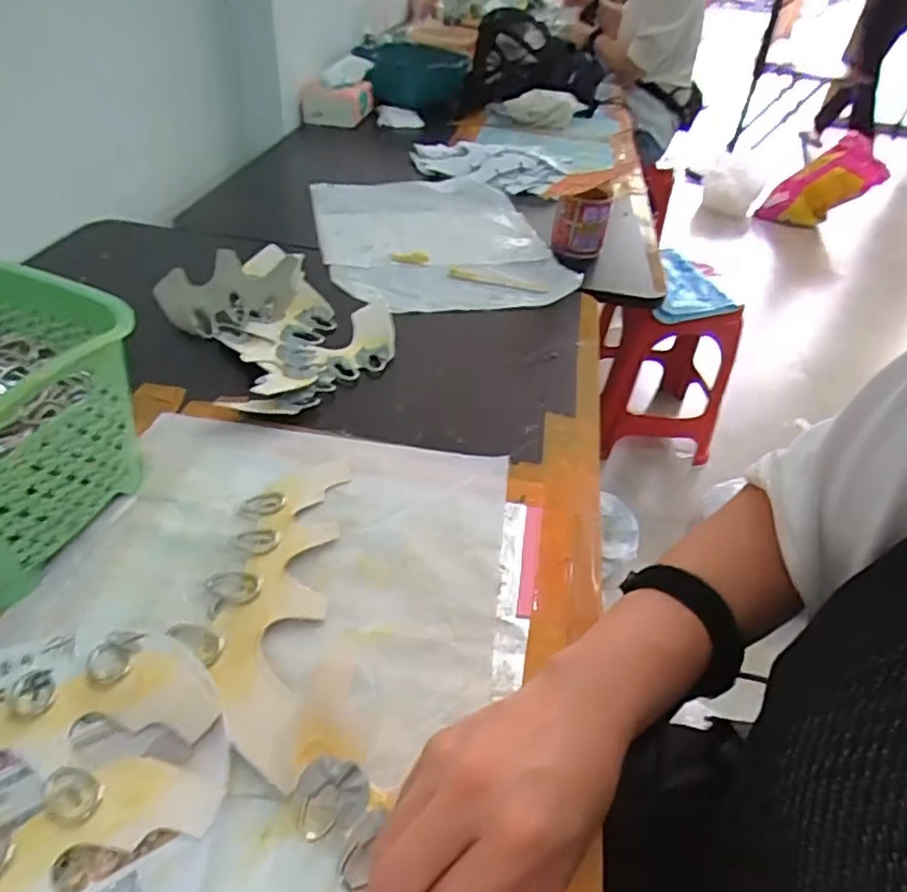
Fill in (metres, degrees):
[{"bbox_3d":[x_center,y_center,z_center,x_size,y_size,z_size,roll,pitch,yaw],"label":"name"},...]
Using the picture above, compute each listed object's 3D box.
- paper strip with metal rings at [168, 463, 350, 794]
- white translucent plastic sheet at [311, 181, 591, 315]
[{"bbox_3d":[-0.110,0.082,0.369,0.072,0.007,0.211,4,41,-3],"label":"paper strip with metal rings"},{"bbox_3d":[-0.027,-0.269,0.790,0.275,0.021,0.374,-5,43,-14],"label":"white translucent plastic sheet"}]

